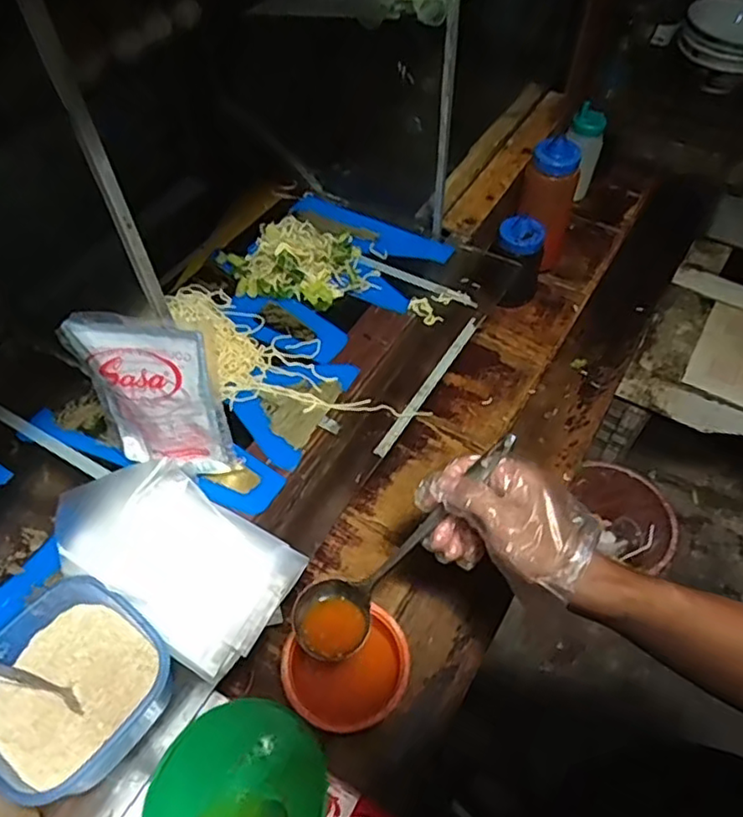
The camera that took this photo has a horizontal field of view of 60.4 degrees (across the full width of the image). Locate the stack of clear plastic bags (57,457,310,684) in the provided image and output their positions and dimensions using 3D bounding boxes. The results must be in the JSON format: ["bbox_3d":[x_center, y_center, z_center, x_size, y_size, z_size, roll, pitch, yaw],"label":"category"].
[{"bbox_3d":[-0.160,0.114,0.509,0.196,0.030,0.110,28,60,16],"label":"stack of clear plastic bags"}]

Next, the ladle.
[{"bbox_3d":[0.023,0.099,0.481,0.222,0.037,0.059,-49,59,14],"label":"ladle"}]

